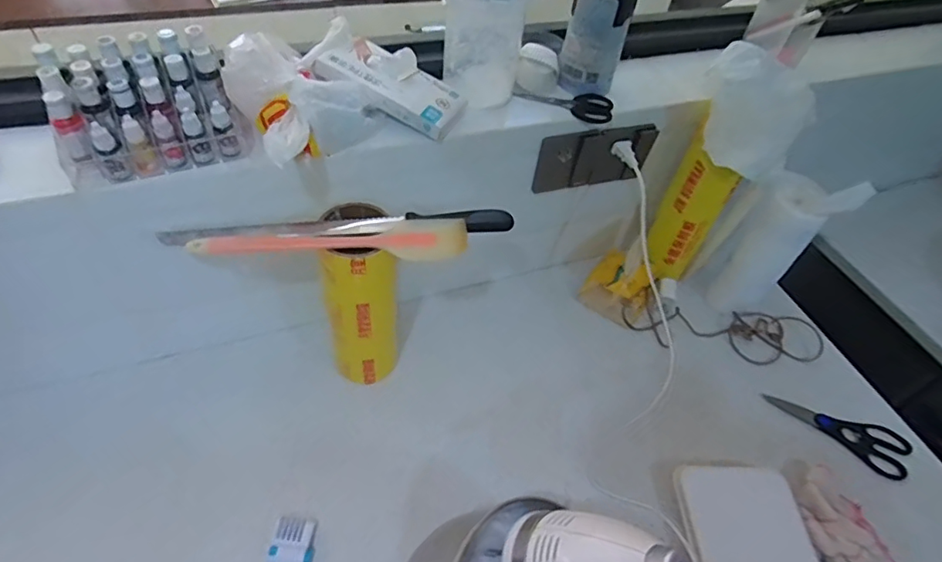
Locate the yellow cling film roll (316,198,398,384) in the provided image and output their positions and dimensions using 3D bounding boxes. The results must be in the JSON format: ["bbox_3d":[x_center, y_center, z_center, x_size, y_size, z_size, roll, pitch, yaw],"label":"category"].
[{"bbox_3d":[-0.135,0.030,0.682,0.083,0.260,0.085,3,50,-4],"label":"yellow cling film roll"}]

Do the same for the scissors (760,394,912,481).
[{"bbox_3d":[0.528,0.207,0.780,0.187,0.019,0.069,32,53,19],"label":"scissors"}]

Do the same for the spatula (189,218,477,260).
[{"bbox_3d":[-0.141,-0.044,0.568,0.277,0.020,0.042,-1,50,-8],"label":"spatula"}]

